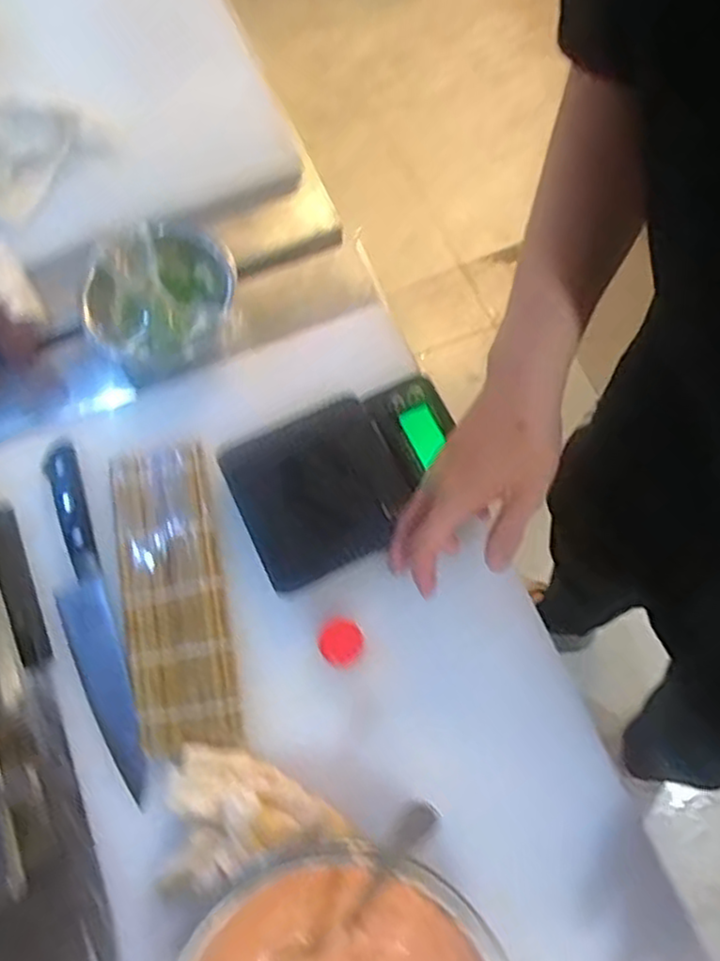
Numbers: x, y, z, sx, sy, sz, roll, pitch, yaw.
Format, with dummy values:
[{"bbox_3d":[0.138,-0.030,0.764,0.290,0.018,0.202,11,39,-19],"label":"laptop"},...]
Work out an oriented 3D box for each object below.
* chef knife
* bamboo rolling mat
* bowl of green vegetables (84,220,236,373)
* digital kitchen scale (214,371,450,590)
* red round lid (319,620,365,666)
[{"bbox_3d":[-0.223,0.108,0.600,0.044,0.017,0.284,-20,72,-6],"label":"chef knife"},{"bbox_3d":[-0.153,0.090,0.594,0.081,0.015,0.243,-11,71,-3],"label":"bamboo rolling mat"},{"bbox_3d":[-0.181,-0.171,0.680,0.144,0.060,0.135,-38,74,-11],"label":"bowl of green vegetables"},{"bbox_3d":[-0.006,-0.006,0.616,0.196,0.026,0.129,-26,72,-7],"label":"digital kitchen scale"},{"bbox_3d":[-0.014,0.129,0.581,0.034,0.020,0.032,0,71,1],"label":"red round lid"}]

